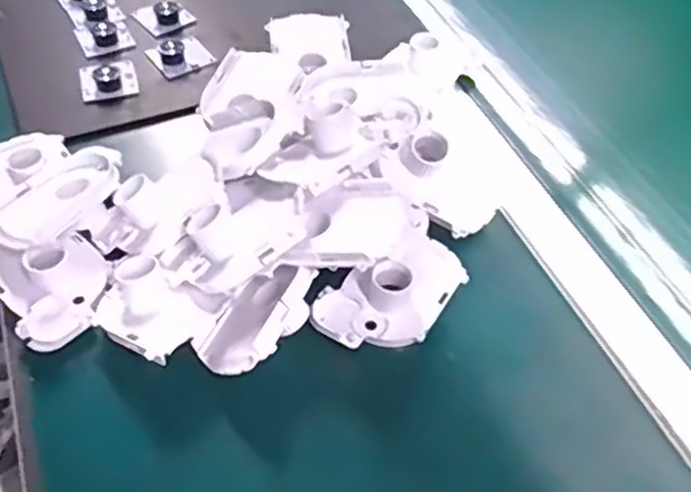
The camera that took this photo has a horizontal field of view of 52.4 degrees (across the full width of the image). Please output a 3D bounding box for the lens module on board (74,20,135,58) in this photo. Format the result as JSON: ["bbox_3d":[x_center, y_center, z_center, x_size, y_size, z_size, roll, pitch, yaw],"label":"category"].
[{"bbox_3d":[-0.215,-0.187,0.626,0.045,0.014,0.042,-22,55,-18],"label":"lens module on board"}]

